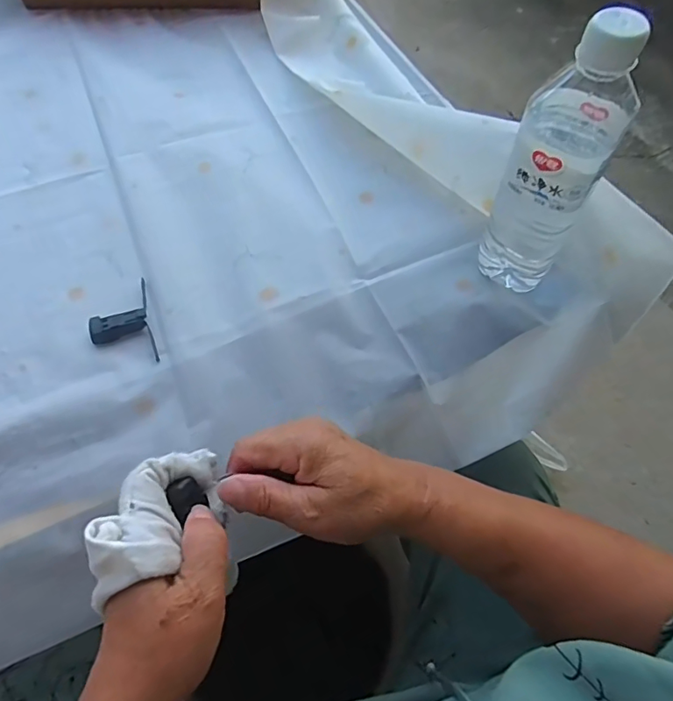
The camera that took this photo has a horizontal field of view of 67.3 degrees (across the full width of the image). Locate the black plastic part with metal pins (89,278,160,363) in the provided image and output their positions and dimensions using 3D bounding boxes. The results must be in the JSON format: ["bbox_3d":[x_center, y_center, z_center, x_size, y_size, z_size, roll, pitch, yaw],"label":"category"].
[{"bbox_3d":[-0.184,-0.024,0.429,0.049,0.011,0.083,-17,62,-8],"label":"black plastic part with metal pins"}]

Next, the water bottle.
[{"bbox_3d":[0.157,-0.131,0.364,0.063,0.205,0.065,25,66,13],"label":"water bottle"}]

